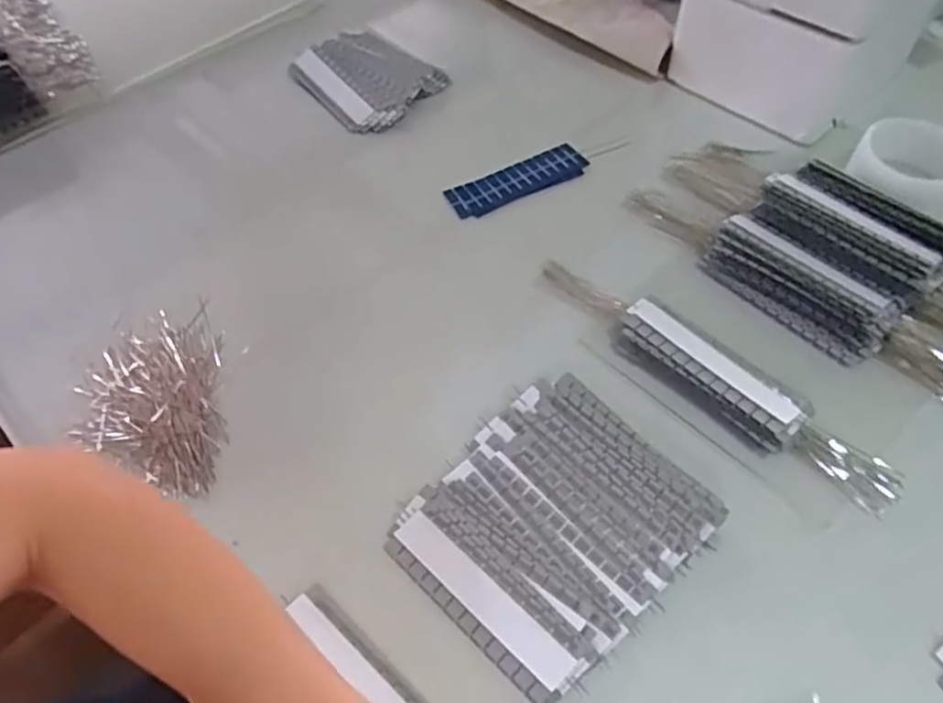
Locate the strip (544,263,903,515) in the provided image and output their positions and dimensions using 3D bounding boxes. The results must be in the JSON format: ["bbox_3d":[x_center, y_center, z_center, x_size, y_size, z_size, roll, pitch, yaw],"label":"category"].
[{"bbox_3d":[0.160,0.013,0.480,0.276,0.026,0.046,36,63,24],"label":"strip"}]

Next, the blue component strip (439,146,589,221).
[{"bbox_3d":[0.043,-0.153,0.619,0.133,0.010,0.038,-27,58,-17],"label":"blue component strip"}]

